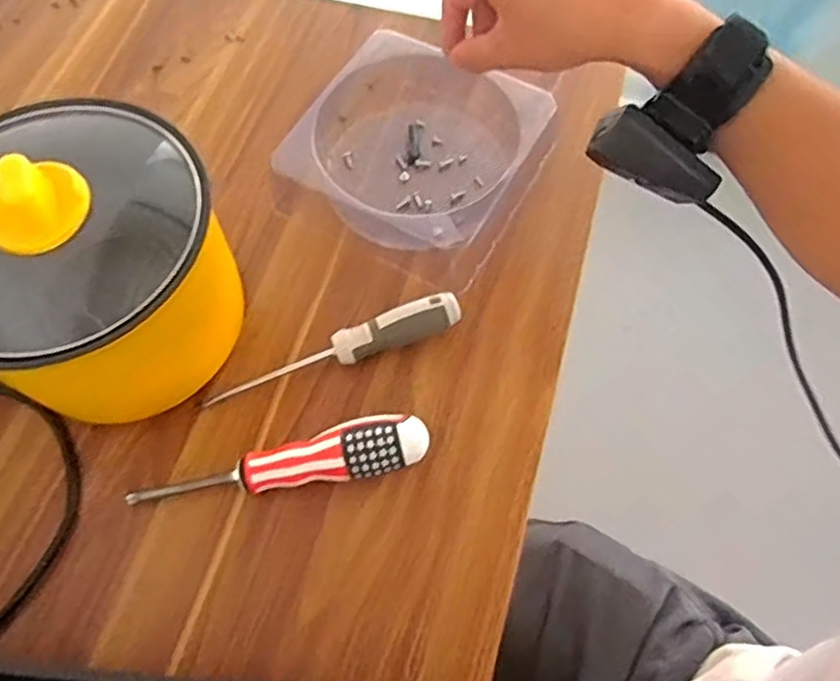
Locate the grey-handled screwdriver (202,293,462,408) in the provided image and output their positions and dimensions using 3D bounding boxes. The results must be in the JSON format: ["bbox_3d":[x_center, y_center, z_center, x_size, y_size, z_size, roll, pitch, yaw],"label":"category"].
[{"bbox_3d":[-0.056,0.007,0.450,0.172,0.026,0.023,-18,66,-8],"label":"grey-handled screwdriver"}]

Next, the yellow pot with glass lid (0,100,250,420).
[{"bbox_3d":[-0.209,-0.050,0.410,0.179,0.158,0.167,0,65,0],"label":"yellow pot with glass lid"}]

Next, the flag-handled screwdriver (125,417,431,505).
[{"bbox_3d":[-0.086,0.078,0.414,0.182,0.034,0.030,-8,65,-4],"label":"flag-handled screwdriver"}]

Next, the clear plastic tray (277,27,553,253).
[{"bbox_3d":[-0.005,-0.152,0.513,0.164,0.060,0.171,28,66,14],"label":"clear plastic tray"}]

